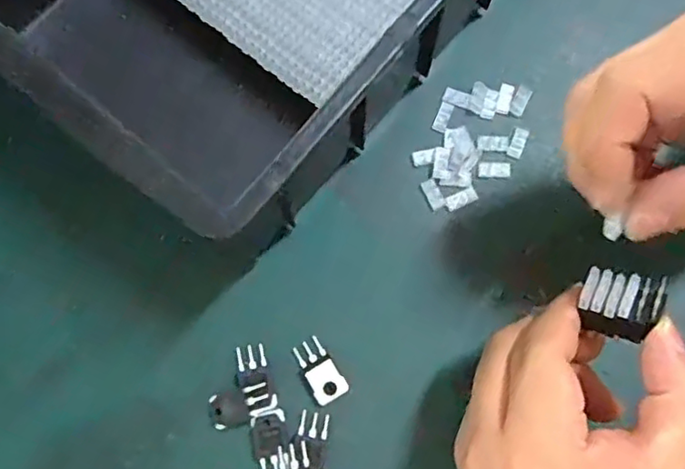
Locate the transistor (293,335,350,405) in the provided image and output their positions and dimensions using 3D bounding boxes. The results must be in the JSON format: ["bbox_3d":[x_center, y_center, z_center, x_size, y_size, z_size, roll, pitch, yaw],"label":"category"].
[{"bbox_3d":[-0.011,0.064,0.290,0.016,0.004,0.030,-34,77,-8],"label":"transistor"}]

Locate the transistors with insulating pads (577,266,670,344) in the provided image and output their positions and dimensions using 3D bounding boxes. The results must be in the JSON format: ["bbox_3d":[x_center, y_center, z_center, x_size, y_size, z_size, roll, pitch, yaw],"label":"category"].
[{"bbox_3d":[0.110,0.028,0.241,0.028,0.015,0.024,12,77,28],"label":"transistors with insulating pads"}]

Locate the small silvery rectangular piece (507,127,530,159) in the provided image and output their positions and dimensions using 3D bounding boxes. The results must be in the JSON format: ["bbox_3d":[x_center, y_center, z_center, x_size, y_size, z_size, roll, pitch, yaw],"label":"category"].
[{"bbox_3d":[0.092,-0.048,0.318,0.008,0.004,0.016,25,77,7],"label":"small silvery rectangular piece"}]

